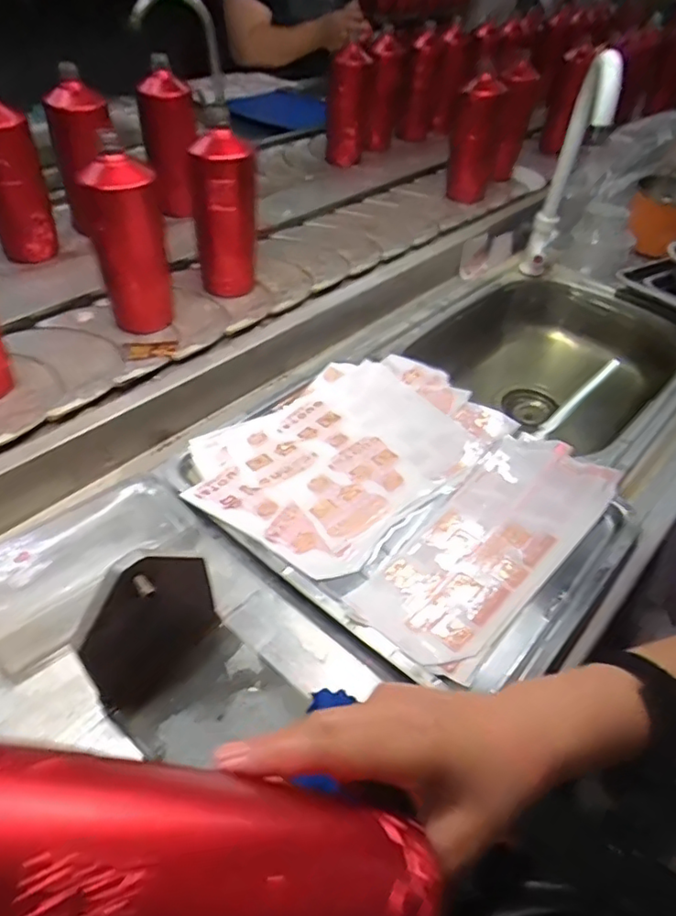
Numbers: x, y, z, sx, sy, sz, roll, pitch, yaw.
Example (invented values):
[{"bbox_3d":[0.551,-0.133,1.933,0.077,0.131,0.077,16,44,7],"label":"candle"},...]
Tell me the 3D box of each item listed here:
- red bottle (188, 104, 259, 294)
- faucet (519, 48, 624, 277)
[{"bbox_3d":[-0.134,-0.302,0.713,0.063,0.208,0.058,-29,56,-29],"label":"red bottle"},{"bbox_3d":[0.287,-0.353,0.737,0.037,0.350,0.089,17,77,9],"label":"faucet"}]

